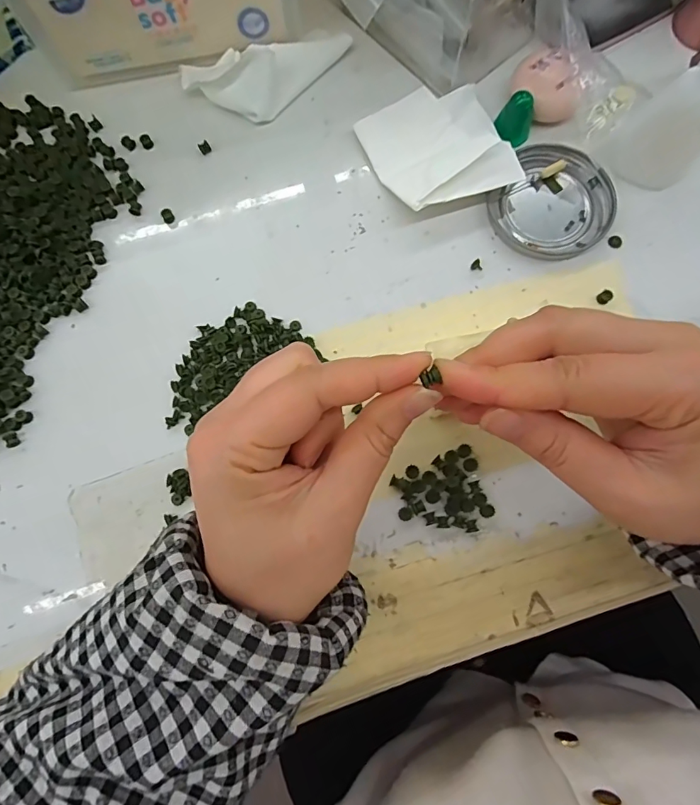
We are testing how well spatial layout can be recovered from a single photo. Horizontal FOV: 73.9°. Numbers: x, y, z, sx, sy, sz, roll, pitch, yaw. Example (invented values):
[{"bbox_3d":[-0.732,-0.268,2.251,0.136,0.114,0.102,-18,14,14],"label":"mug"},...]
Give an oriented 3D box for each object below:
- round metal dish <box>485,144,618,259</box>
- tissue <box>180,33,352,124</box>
[{"bbox_3d":[0.131,-0.128,0.299,0.073,0.010,0.071,0,79,0],"label":"round metal dish"},{"bbox_3d":[-0.055,-0.223,0.315,0.115,0.026,0.053,-10,79,-2],"label":"tissue"}]

